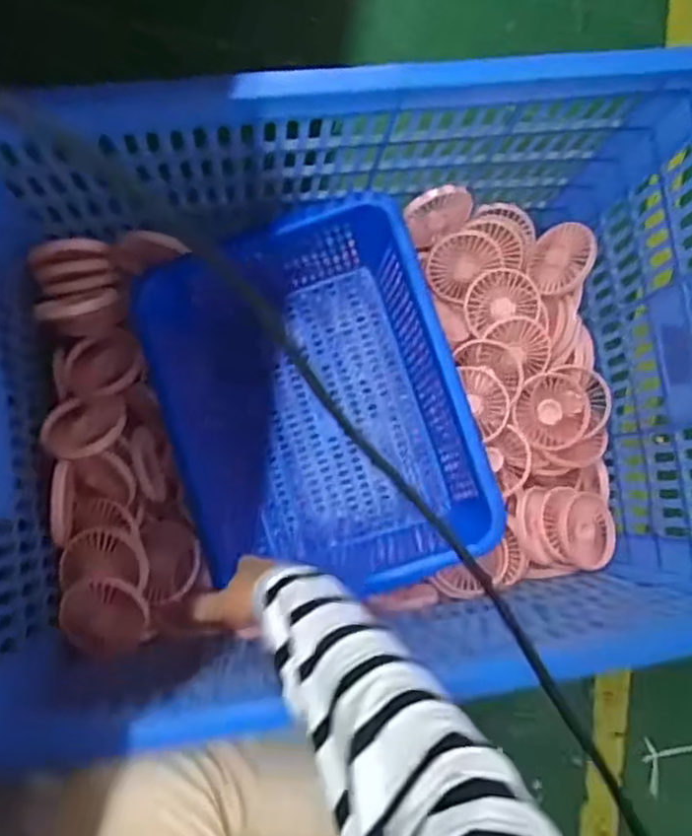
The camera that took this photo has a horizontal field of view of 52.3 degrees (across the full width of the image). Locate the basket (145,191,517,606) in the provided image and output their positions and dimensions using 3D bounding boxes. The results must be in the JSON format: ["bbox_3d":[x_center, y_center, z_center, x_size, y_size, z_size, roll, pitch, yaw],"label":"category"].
[{"bbox_3d":[-0.037,-0.021,0.738,0.297,0.140,0.358,-19,86,-5],"label":"basket"}]

